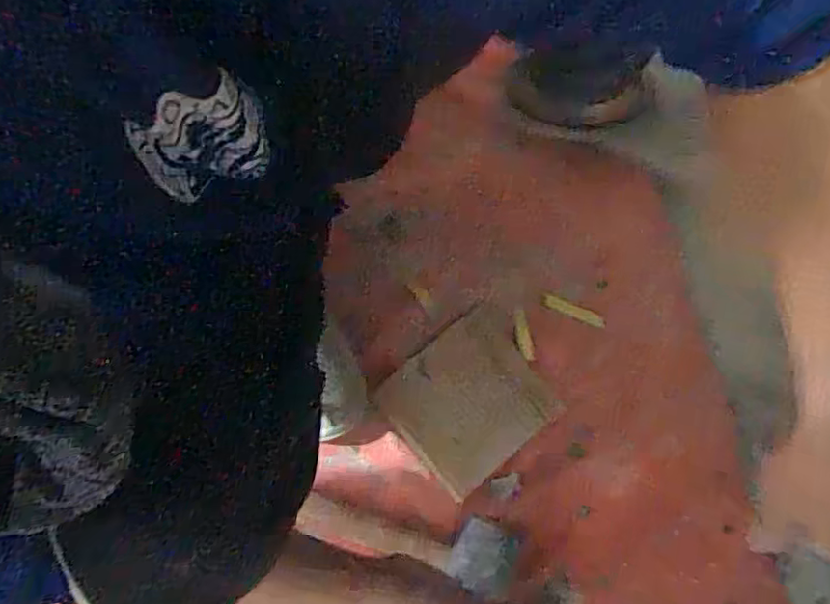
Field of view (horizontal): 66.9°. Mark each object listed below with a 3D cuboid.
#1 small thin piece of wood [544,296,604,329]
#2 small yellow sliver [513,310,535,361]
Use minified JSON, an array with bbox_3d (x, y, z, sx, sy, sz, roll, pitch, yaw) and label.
[{"bbox_3d":[0.177,0.010,0.693,0.069,0.005,0.014,23,80,4],"label":"small thin piece of wood"},{"bbox_3d":[0.120,0.037,0.696,0.015,0.004,0.056,-14,80,-2],"label":"small yellow sliver"}]

